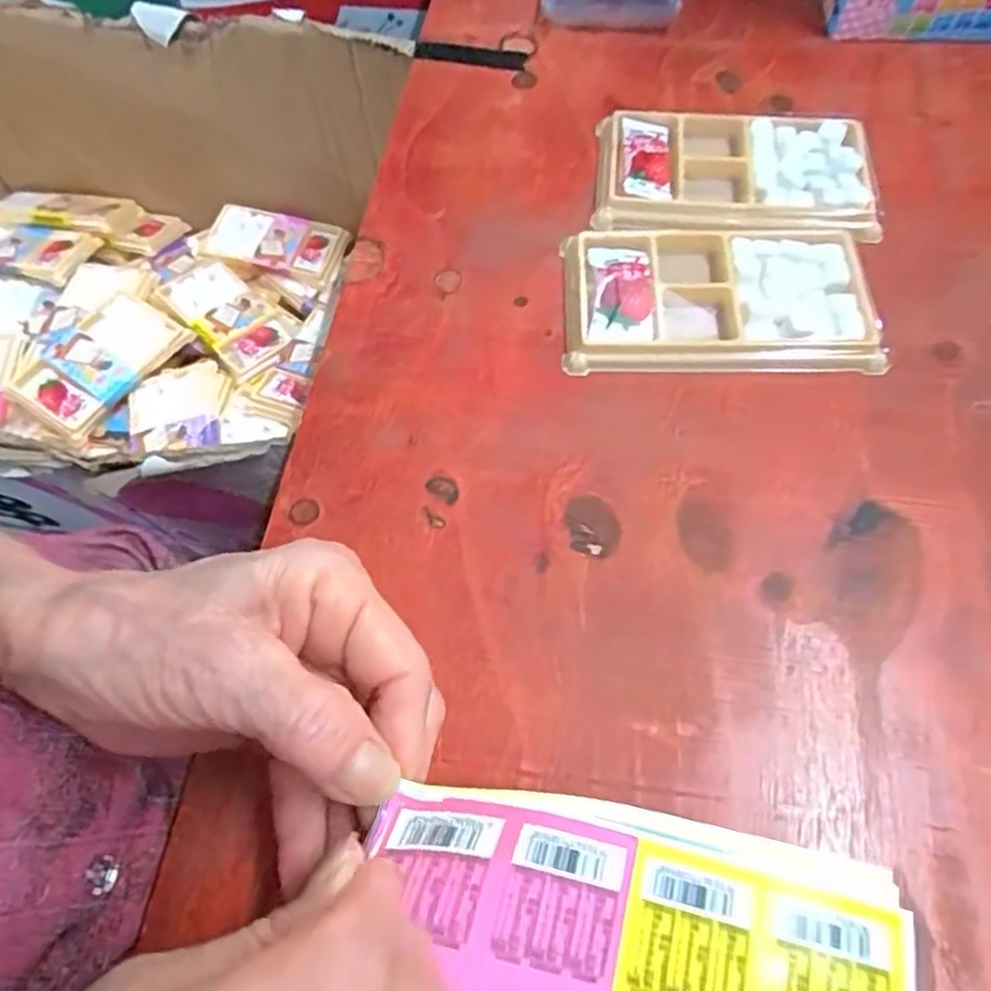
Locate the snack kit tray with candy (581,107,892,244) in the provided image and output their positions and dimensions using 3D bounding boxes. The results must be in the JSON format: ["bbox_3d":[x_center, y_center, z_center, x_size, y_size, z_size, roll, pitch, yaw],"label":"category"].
[{"bbox_3d":[0.118,-0.160,0.352,0.130,0.018,0.088,2,62,3],"label":"snack kit tray with candy"}]

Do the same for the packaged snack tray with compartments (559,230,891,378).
[{"bbox_3d":[0.099,-0.089,0.317,0.132,0.017,0.074,1,62,2],"label":"packaged snack tray with compartments"}]

